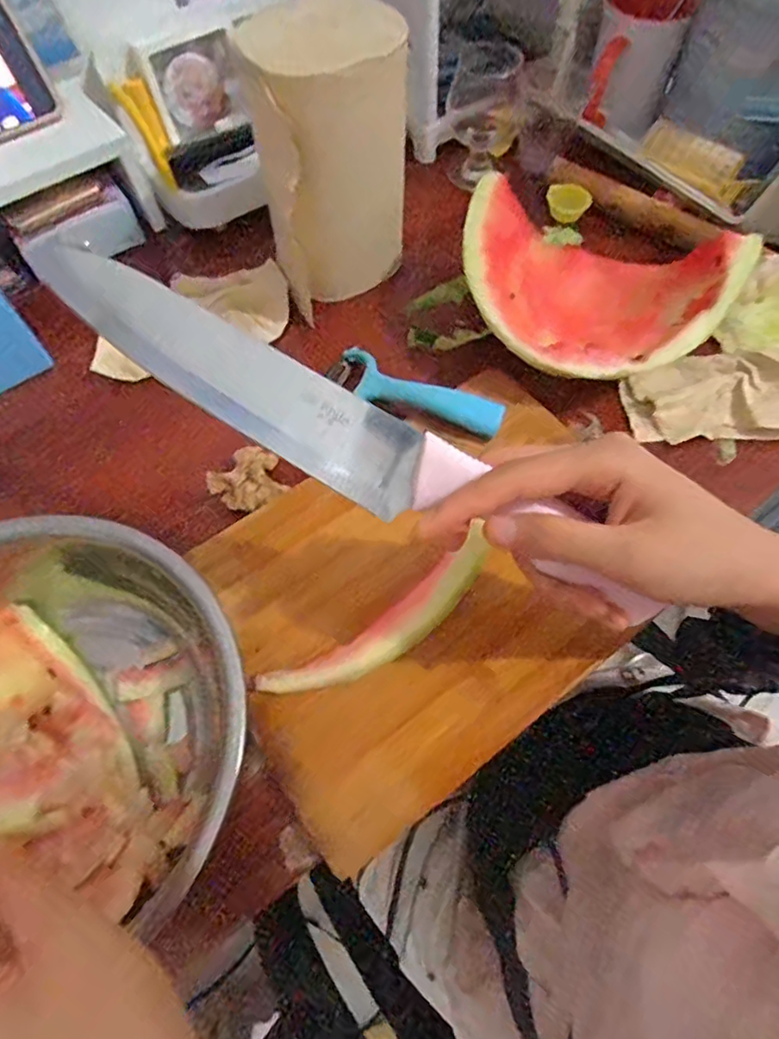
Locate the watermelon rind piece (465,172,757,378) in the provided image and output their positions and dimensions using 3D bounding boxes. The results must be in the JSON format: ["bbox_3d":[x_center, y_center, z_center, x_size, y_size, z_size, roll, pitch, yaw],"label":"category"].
[{"bbox_3d":[0.139,-0.157,0.404,0.186,0.063,0.127,20,65,10],"label":"watermelon rind piece"}]

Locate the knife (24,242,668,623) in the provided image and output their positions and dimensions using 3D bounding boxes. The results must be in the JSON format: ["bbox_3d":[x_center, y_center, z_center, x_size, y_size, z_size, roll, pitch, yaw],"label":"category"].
[{"bbox_3d":[-0.017,-0.033,0.242,0.281,0.022,0.034,30,66,-3],"label":"knife"}]

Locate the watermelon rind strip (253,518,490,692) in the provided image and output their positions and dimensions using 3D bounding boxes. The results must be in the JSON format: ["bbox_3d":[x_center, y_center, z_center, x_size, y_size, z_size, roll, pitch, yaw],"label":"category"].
[{"bbox_3d":[-0.002,0.060,0.323,0.149,0.012,0.031,-36,68,1],"label":"watermelon rind strip"}]

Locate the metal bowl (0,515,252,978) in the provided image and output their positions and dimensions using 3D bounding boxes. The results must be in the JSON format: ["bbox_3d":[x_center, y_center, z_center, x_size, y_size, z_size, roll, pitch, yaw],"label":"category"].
[{"bbox_3d":[-0.190,0.109,0.295,0.206,0.075,0.223,0,63,0],"label":"metal bowl"}]

